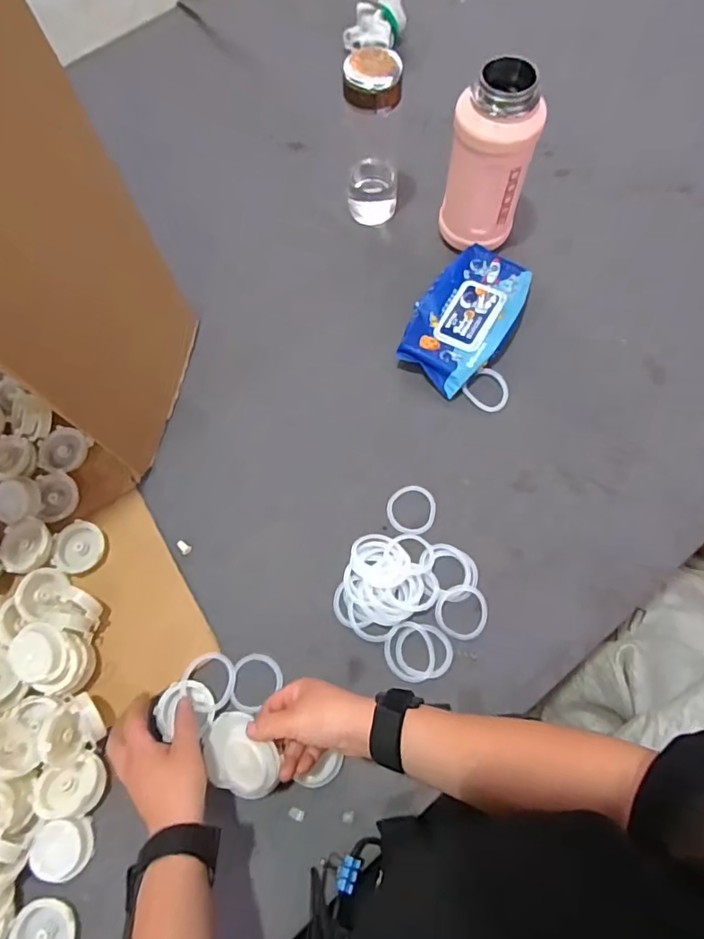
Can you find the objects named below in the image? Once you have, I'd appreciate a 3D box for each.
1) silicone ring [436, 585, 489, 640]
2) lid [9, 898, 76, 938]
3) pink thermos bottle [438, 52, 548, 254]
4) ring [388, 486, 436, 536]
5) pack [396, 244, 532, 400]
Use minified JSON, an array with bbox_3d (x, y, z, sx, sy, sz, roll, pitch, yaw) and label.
[{"bbox_3d":[0.119,0.154,0.574,0.056,0.013,0.056,-1,71,2],"label":"silicone ring"},{"bbox_3d":[-0.283,0.426,0.484,0.056,0.009,0.054,2,52,-3],"label":"lid"},{"bbox_3d":[0.166,-0.365,0.647,0.086,0.207,0.083,-31,73,-8],"label":"pink thermos bottle"},{"bbox_3d":[0.070,0.047,0.620,0.055,0.006,0.059,-1,71,2],"label":"ring"},{"bbox_3d":[0.145,-0.194,0.680,0.118,0.031,0.194,36,76,13],"label":"pack"}]

